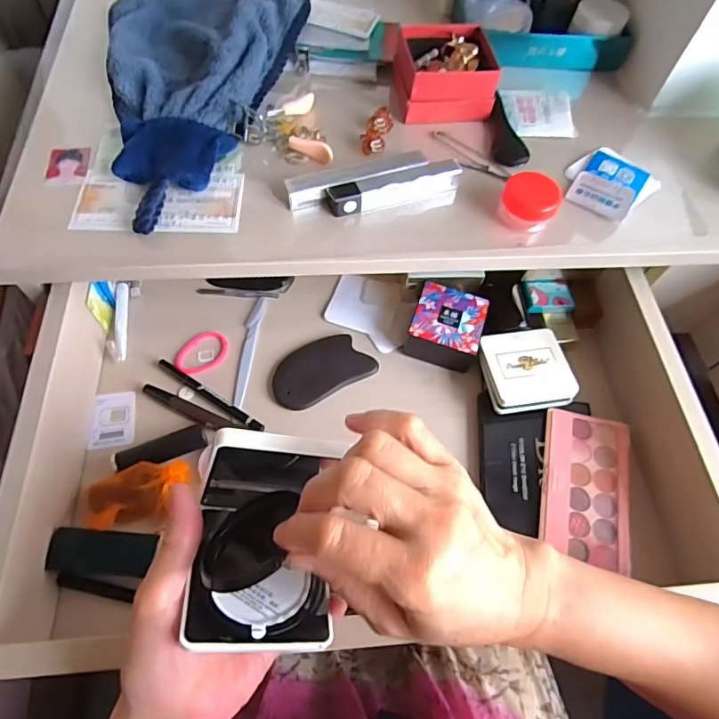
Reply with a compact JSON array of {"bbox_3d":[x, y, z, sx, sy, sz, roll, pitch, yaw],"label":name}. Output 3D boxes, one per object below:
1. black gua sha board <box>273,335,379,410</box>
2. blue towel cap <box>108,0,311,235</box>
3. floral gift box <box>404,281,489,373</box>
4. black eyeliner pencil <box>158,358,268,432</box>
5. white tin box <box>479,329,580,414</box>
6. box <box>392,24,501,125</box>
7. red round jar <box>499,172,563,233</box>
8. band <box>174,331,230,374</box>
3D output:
[{"bbox_3d":[-0.039,0.009,0.490,0.098,0.005,0.061,-28,67,-18],"label":"black gua sha board"},{"bbox_3d":[-0.138,-0.278,0.483,0.206,0.042,0.347,-10,62,-10],"label":"blue towel cap"},{"bbox_3d":[0.089,-0.034,0.507,0.069,0.040,0.069,17,61,5],"label":"floral gift box"},{"bbox_3d":[-0.142,0.034,0.473,0.123,0.006,0.009,31,64,13],"label":"black eyeliner pencil"},{"bbox_3d":[0.159,0.009,0.479,0.081,0.023,0.079,-6,62,-7],"label":"white tin box"},{"bbox_3d":[0.082,-0.288,0.496,0.093,0.044,0.088,-4,62,-7],"label":"box"},{"bbox_3d":[0.148,-0.137,0.431,0.048,0.030,0.042,26,63,10],"label":"red round jar"},{"bbox_3d":[-0.159,-0.008,0.498,0.044,0.004,0.056,29,63,11],"label":"band"}]

